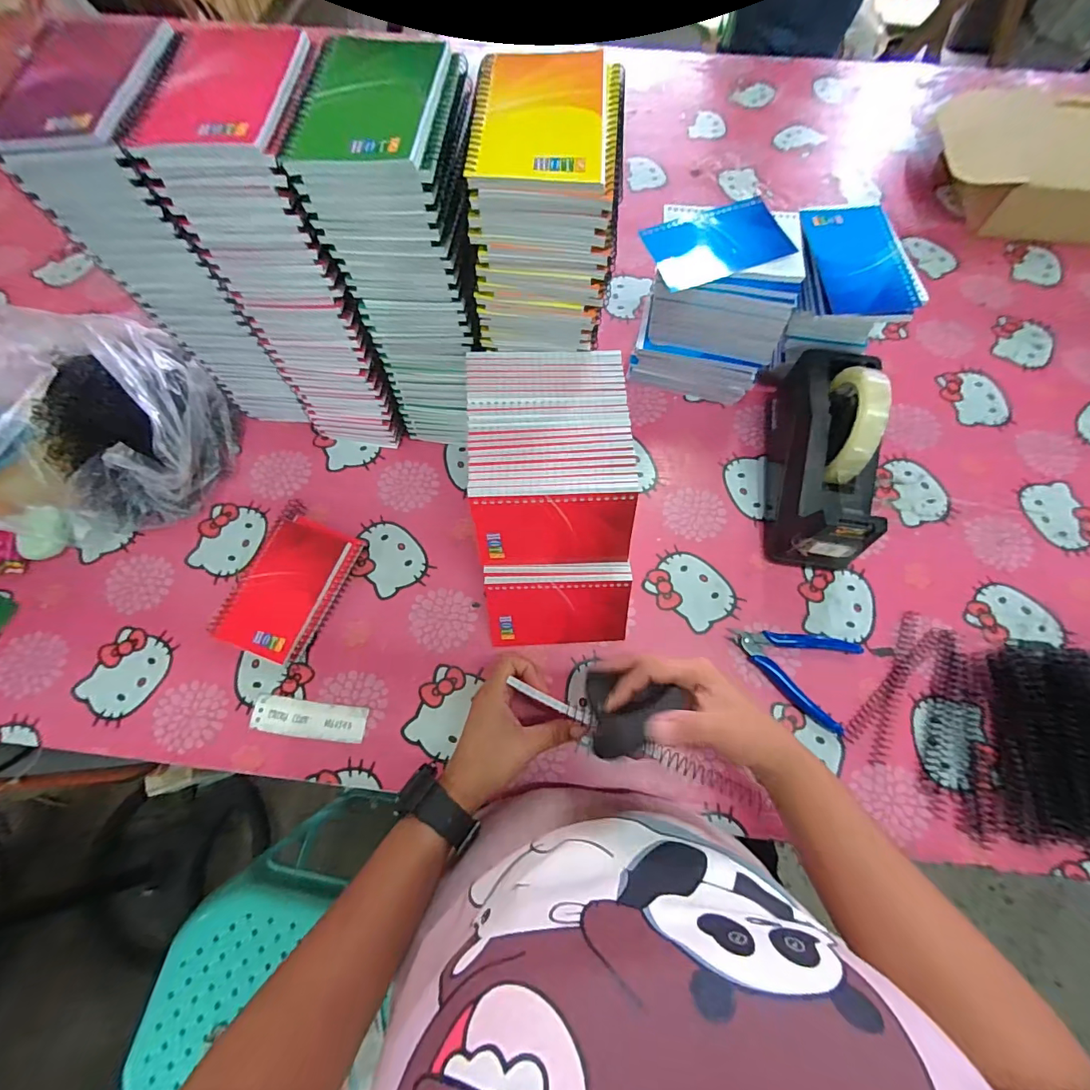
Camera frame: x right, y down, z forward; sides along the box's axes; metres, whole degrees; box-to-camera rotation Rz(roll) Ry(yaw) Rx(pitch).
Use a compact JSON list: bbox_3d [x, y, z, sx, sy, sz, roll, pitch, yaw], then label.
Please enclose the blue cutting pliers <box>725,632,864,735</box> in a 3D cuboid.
[{"bbox_3d":[0.237,0.111,0.442,0.114,0.010,0.086,27,71,11],"label":"blue cutting pliers"}]

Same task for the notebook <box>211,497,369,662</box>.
[{"bbox_3d":[-0.255,0.037,0.466,0.098,0.018,0.149,18,70,7],"label":"notebook"}]

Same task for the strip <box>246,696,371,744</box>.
[{"bbox_3d":[-0.221,0.163,0.430,0.106,0.005,0.031,6,72,4],"label":"strip"}]

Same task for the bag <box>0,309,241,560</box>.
[{"bbox_3d":[-0.485,-0.120,0.481,0.275,0.104,0.246,34,72,13],"label":"bag"}]

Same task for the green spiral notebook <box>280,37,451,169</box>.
[{"bbox_3d":[-0.112,-0.286,0.293,0.087,0.008,0.122,4,68,2],"label":"green spiral notebook"}]

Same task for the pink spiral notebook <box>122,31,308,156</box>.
[{"bbox_3d":[-0.211,-0.299,0.299,0.099,0.008,0.120,2,68,1],"label":"pink spiral notebook"}]

